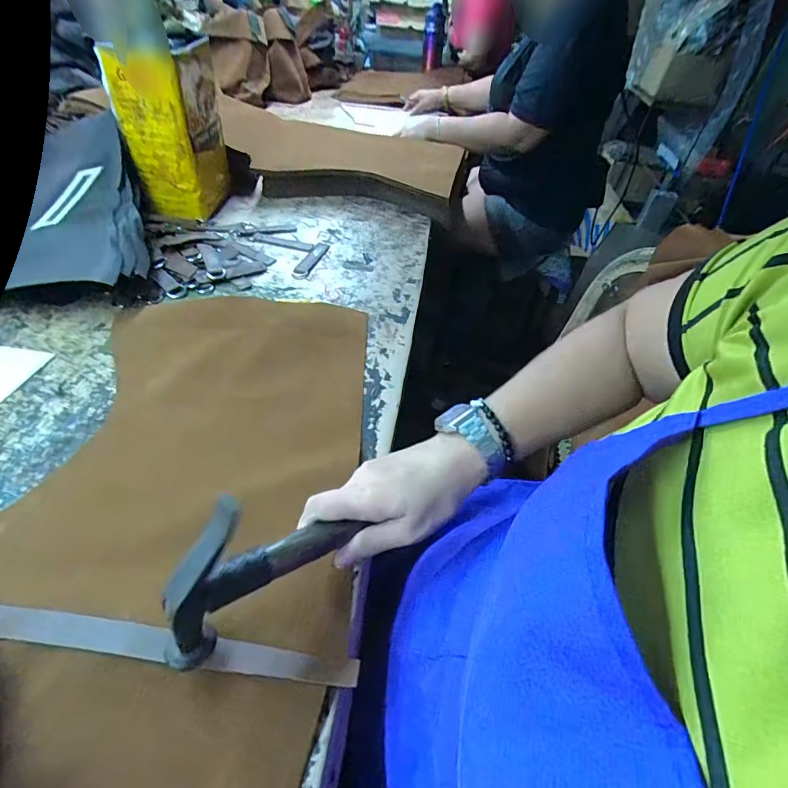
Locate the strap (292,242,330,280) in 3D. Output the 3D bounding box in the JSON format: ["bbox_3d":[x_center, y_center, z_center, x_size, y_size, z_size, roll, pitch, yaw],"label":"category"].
[{"bbox_3d":[-0.130,-0.213,0.678,0.028,0.005,0.112,16,46,8],"label":"strap"}]

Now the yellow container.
[{"bbox_3d":[-0.358,-0.427,0.702,0.121,0.223,0.174,2,45,-5],"label":"yellow container"}]

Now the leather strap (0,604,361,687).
[{"bbox_3d":[-0.180,0.168,0.294,0.311,0.008,0.020,8,45,1],"label":"leather strap"}]

